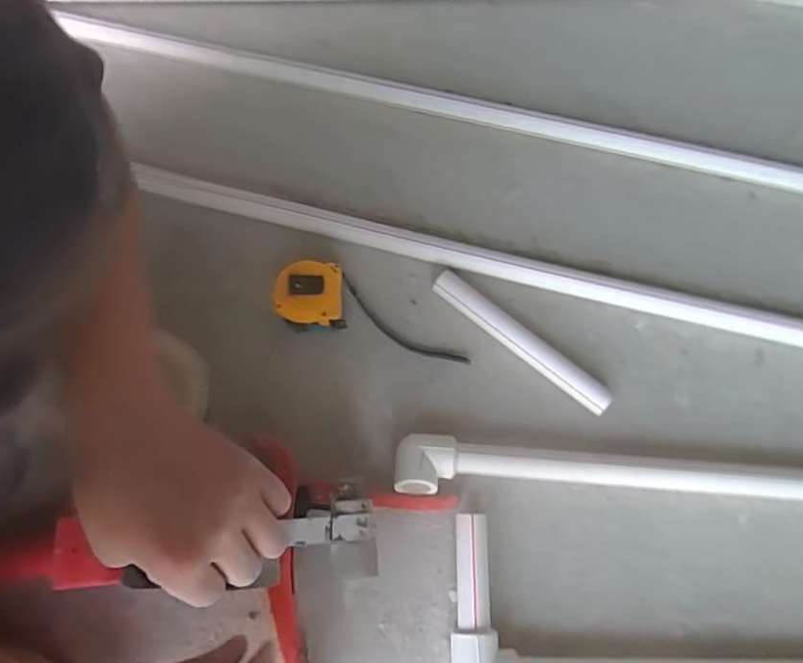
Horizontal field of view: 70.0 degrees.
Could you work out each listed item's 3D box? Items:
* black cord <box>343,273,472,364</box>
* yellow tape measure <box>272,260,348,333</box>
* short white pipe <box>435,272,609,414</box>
[{"bbox_3d":[-0.002,-0.004,0.553,0.148,0.014,0.025,34,73,11],"label":"black cord"},{"bbox_3d":[-0.086,-0.033,0.550,0.066,0.039,0.064,-6,70,-3],"label":"yellow tape measure"},{"bbox_3d":[0.112,0.008,0.545,0.194,0.024,0.025,39,74,13],"label":"short white pipe"}]

